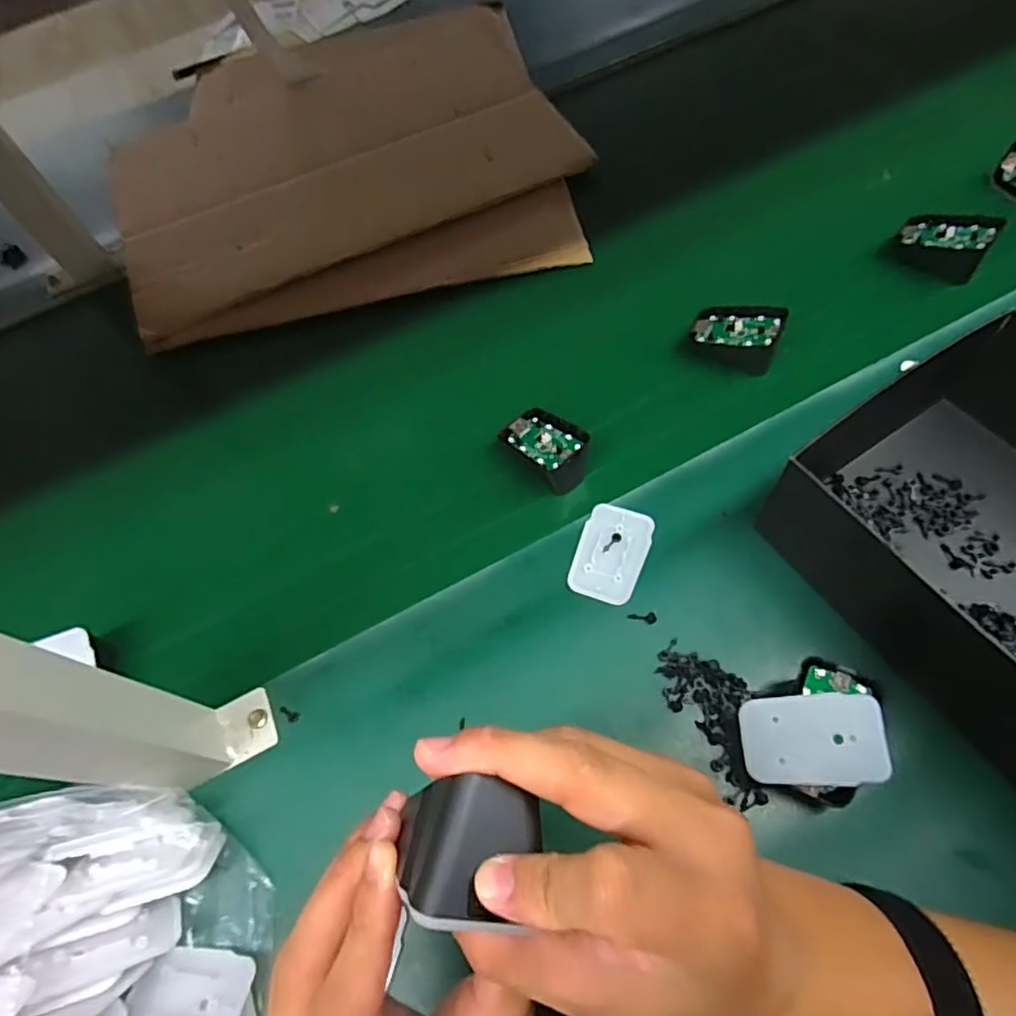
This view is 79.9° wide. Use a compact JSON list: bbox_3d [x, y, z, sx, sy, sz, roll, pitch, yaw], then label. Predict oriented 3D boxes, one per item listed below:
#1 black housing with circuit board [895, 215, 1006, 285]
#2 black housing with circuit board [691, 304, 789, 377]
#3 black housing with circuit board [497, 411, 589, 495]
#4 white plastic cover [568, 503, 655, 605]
[{"bbox_3d":[0.360,-0.221,0.502,0.067,0.039,0.040,37,71,24],"label":"black housing with circuit board"},{"bbox_3d":[0.179,-0.137,0.477,0.069,0.036,0.051,27,67,20],"label":"black housing with circuit board"},{"bbox_3d":[0.028,-0.047,0.445,0.041,0.028,0.072,-41,63,-15],"label":"black housing with circuit board"},{"bbox_3d":[0.070,0.030,0.409,0.045,0.004,0.068,15,63,15],"label":"white plastic cover"}]

